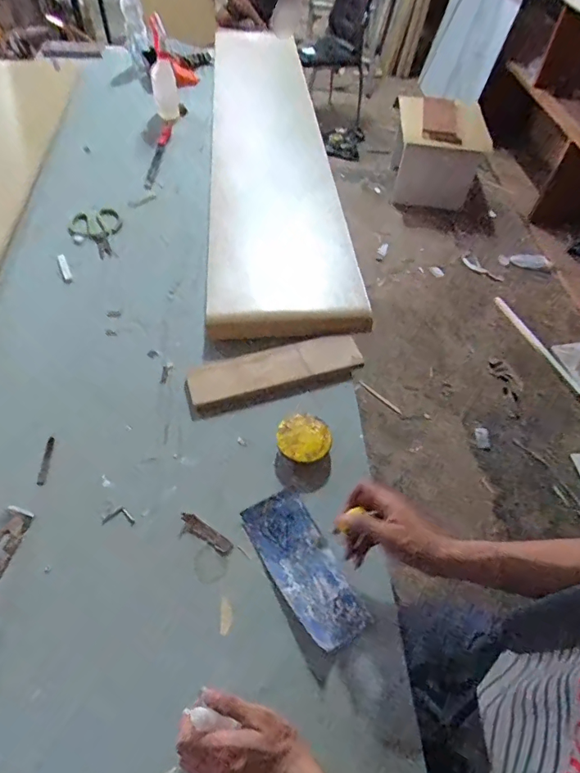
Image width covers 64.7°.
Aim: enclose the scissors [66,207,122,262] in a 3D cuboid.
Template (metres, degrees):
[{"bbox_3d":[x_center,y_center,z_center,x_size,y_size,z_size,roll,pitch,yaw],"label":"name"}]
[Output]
[{"bbox_3d":[-0.427,-0.341,1.021,0.113,0.014,0.175,-19,56,-17],"label":"scissors"}]

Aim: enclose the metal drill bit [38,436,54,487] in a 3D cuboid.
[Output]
[{"bbox_3d":[-0.364,0.111,0.684,0.011,0.008,0.075,-1,52,-3],"label":"metal drill bit"}]

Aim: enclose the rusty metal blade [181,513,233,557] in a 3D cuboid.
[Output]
[{"bbox_3d":[-0.115,0.202,0.629,0.083,0.007,0.022,29,56,19],"label":"rusty metal blade"}]

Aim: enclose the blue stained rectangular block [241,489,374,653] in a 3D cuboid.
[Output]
[{"bbox_3d":[0.018,0.236,0.607,0.084,0.007,0.203,-24,57,-20],"label":"blue stained rectangular block"}]

